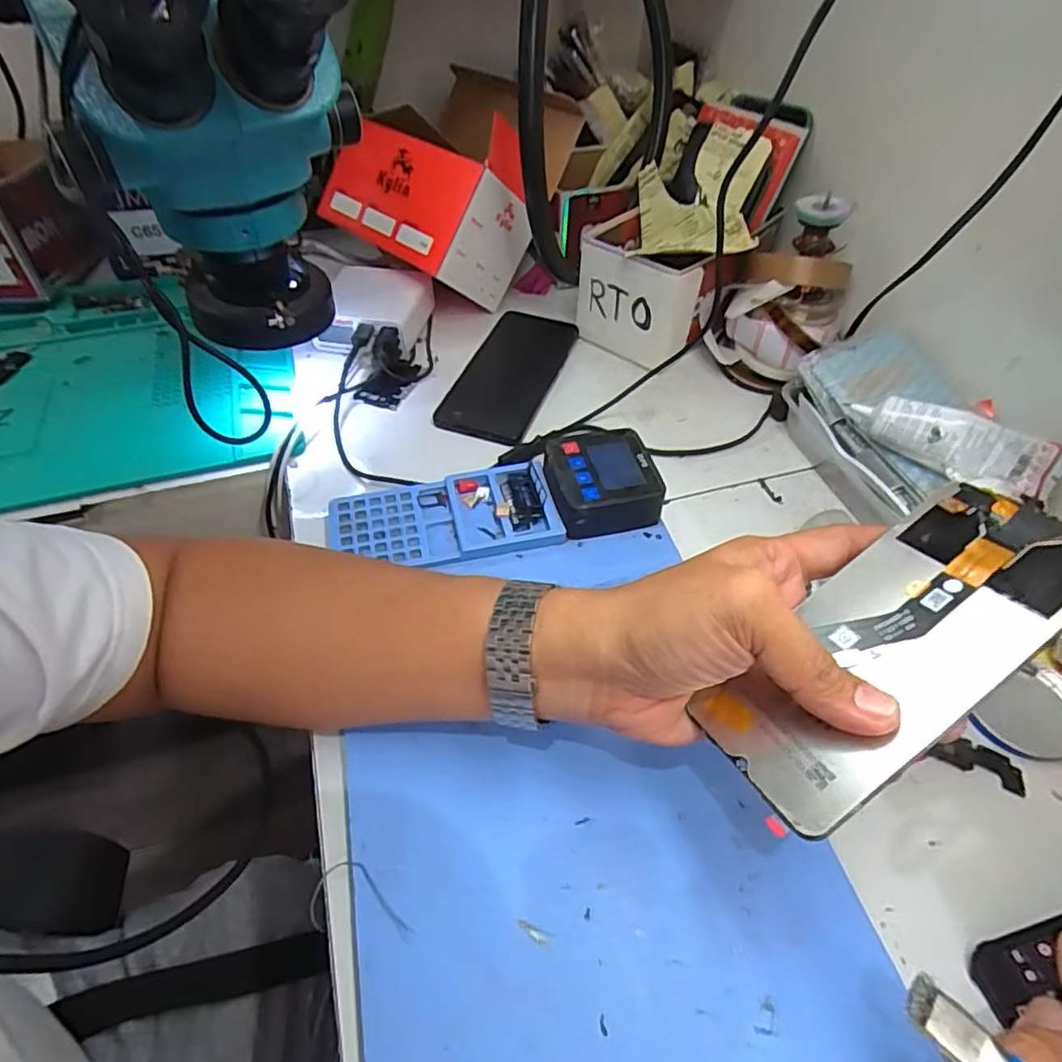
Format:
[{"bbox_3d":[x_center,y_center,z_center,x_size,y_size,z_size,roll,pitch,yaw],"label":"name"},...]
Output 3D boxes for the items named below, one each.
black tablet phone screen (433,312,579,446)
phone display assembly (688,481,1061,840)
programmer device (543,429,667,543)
[{"bbox_3d":[-0.016,-0.136,0.524,0.077,0.013,0.168,15,50,9],"label":"black tablet phone screen"},{"bbox_3d":[0.142,0.042,0.242,0.158,0.004,0.070,-38,40,-4],"label":"phone display assembly"},{"bbox_3d":[0.046,-0.032,0.424,0.070,0.036,0.067,-9,51,-11],"label":"programmer device"}]

